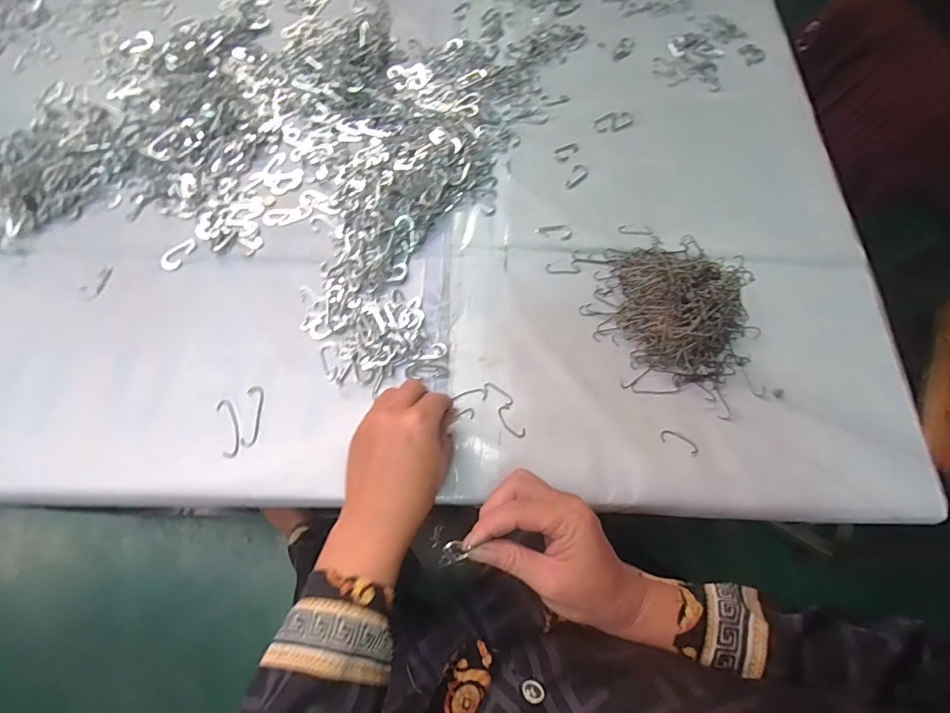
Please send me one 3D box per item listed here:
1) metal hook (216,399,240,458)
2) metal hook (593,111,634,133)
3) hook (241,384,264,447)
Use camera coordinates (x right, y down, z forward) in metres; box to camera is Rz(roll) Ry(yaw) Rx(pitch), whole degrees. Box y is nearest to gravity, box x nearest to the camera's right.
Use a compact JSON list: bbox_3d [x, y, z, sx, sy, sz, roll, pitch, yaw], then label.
[{"bbox_3d":[-0.216,0.063,0.403,0.016,0.004,0.053,-17,70,-9],"label":"metal hook"},{"bbox_3d":[0.172,-0.289,0.564,0.053,0.009,0.028,-11,69,-7],"label":"metal hook"},{"bbox_3d":[-0.197,0.053,0.408,0.015,0.004,0.055,-2,68,-3],"label":"hook"}]

